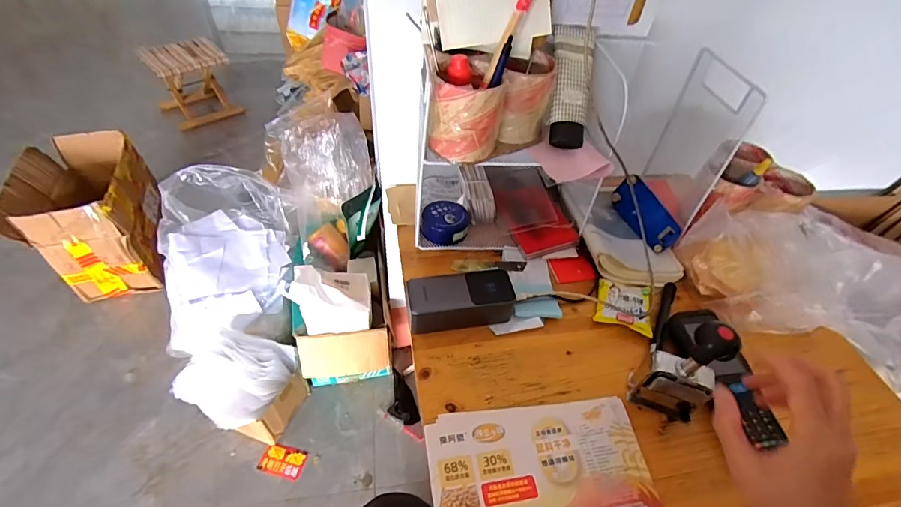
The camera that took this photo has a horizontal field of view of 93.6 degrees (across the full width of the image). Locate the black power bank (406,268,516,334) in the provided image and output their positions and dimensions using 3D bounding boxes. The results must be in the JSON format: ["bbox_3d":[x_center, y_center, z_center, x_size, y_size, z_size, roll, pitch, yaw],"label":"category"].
[{"bbox_3d":[0.012,0.061,0.532,0.130,0.060,0.046,-7,48,-11],"label":"black power bank"}]

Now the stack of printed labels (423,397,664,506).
[{"bbox_3d":[0.093,0.224,0.424,0.221,0.007,0.144,-4,47,-8],"label":"stack of printed labels"}]

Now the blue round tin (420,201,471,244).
[{"bbox_3d":[-0.007,-0.047,0.631,0.070,0.029,0.066,2,47,-3],"label":"blue round tin"}]

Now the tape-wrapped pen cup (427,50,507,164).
[{"bbox_3d":[0.018,-0.171,0.499,0.084,0.095,0.081,2,47,-3],"label":"tape-wrapped pen cup"}]

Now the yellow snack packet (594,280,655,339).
[{"bbox_3d":[0.232,0.068,0.561,0.071,0.010,0.077,17,48,11],"label":"yellow snack packet"}]

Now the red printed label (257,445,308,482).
[{"bbox_3d":[-0.356,0.440,0.895,0.090,0.009,0.059,9,47,4],"label":"red printed label"}]

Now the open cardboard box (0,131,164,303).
[{"bbox_3d":[-0.887,-0.087,1.092,0.236,0.308,0.332,-10,48,-14],"label":"open cardboard box"}]

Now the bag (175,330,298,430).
[{"bbox_3d":[-0.430,0.239,0.838,0.179,0.093,0.171,17,48,11],"label":"bag"}]

